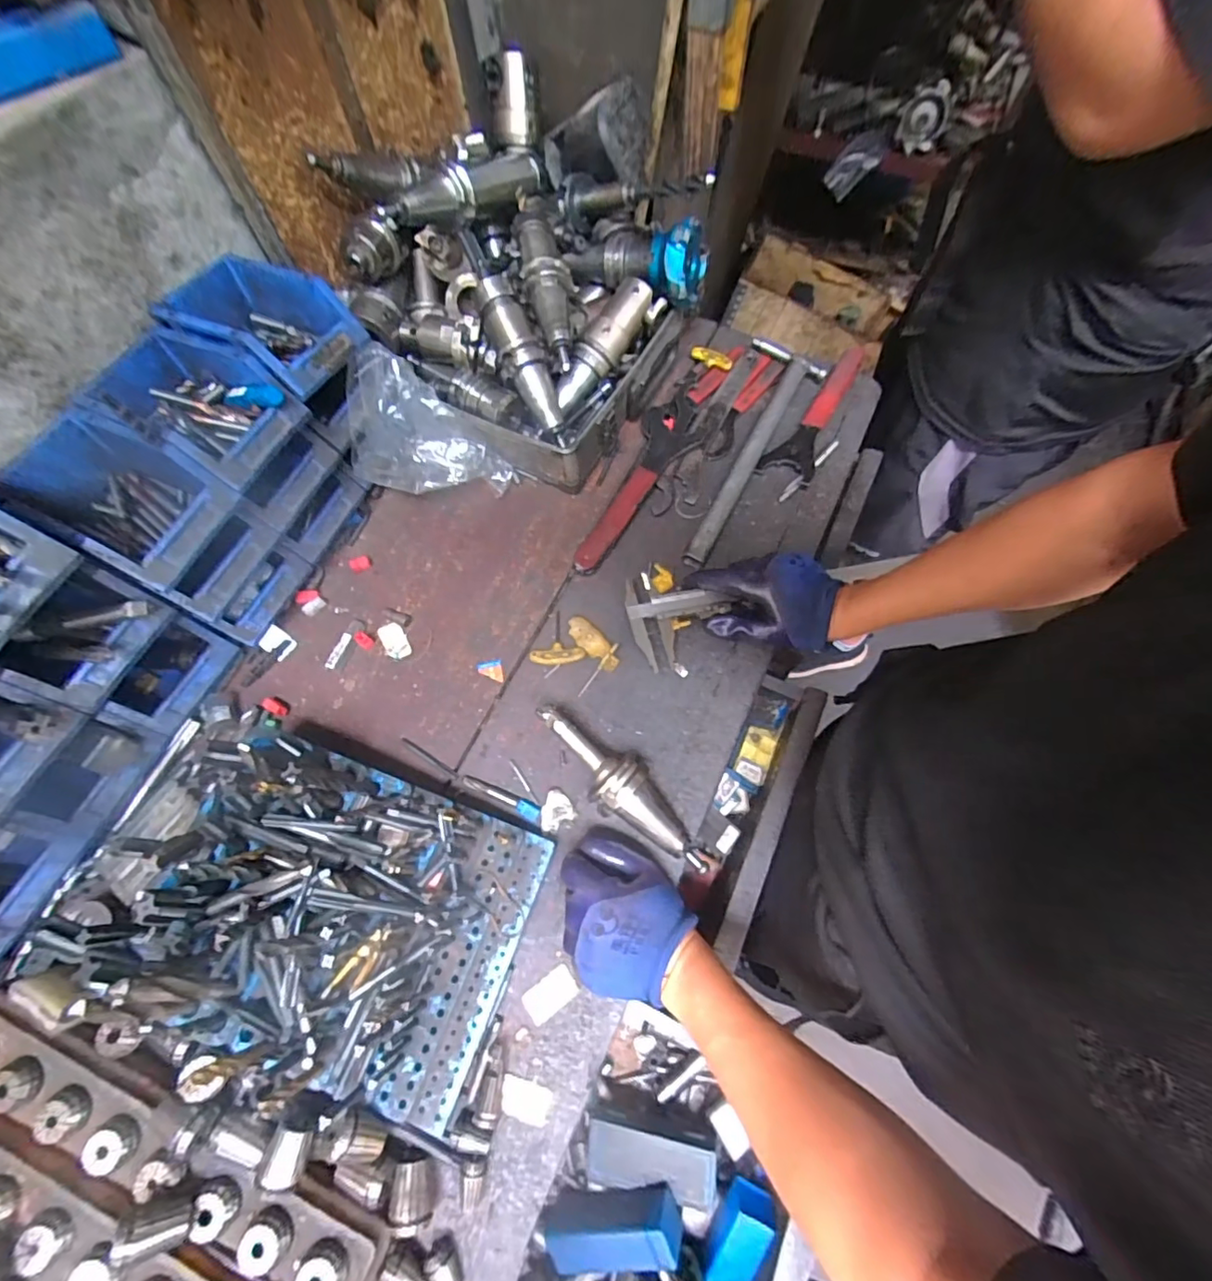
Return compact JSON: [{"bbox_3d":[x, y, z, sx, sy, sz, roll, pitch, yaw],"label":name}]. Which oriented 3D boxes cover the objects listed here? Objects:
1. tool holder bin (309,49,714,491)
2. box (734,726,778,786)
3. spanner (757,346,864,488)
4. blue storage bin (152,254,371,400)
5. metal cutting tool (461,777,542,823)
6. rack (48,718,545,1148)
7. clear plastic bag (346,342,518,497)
[{"bbox_3d":[-0.078,-0.449,0.653,0.339,0.184,0.412,32,72,12],"label":"tool holder bin"},{"bbox_3d":[0.180,0.138,0.663,0.038,0.021,0.069,25,70,10],"label":"box"},{"bbox_3d":[0.267,-0.300,0.711,0.065,0.024,0.237,24,70,9],"label":"spanner"},{"bbox_3d":[-0.331,-0.307,0.538,0.150,0.060,0.109,23,70,9],"label":"blue storage bin"},{"bbox_3d":[-0.102,0.152,0.542,0.084,0.006,0.016,25,70,10],"label":"metal cutting tool"},{"bbox_3d":[-0.224,0.214,0.438,0.289,0.115,0.223,19,69,8],"label":"rack"},{"bbox_3d":[-0.201,-0.237,0.625,0.161,0.132,0.105,-14,69,-5],"label":"clear plastic bag"}]

